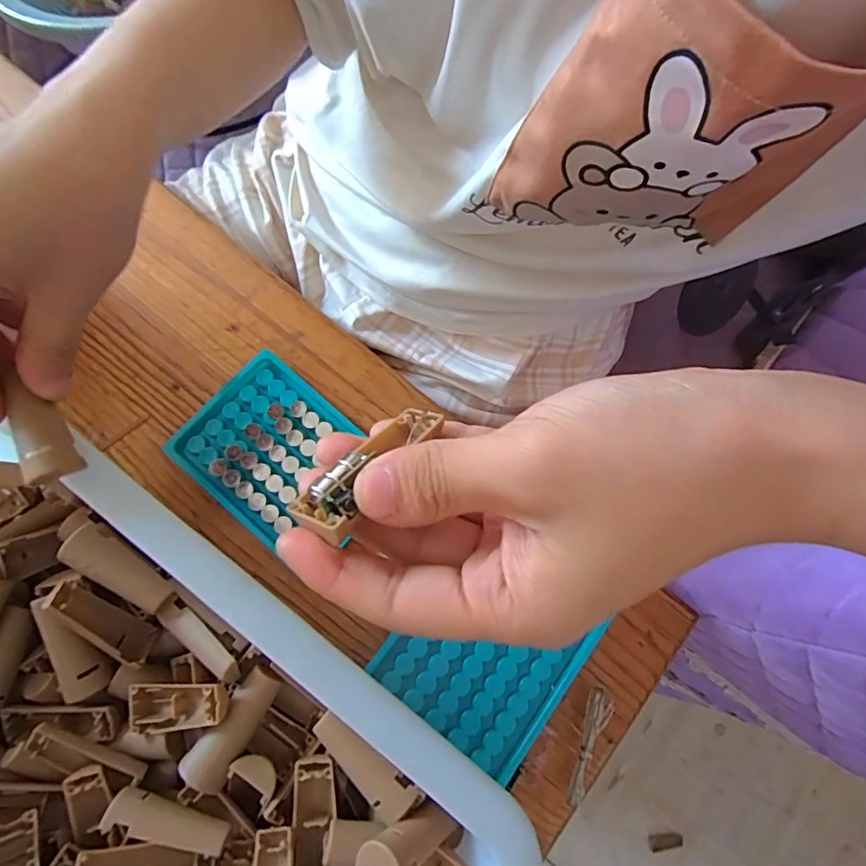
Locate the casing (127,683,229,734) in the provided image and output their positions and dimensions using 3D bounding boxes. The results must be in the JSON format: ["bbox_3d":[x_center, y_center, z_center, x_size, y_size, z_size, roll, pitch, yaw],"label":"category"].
[{"bbox_3d":[-0.111,0.120,0.228,0.052,0.012,0.020,-13,75,21],"label":"casing"}]

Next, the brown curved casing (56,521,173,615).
[{"bbox_3d":[-0.144,0.063,0.235,0.049,0.007,0.017,42,77,-11],"label":"brown curved casing"}]

